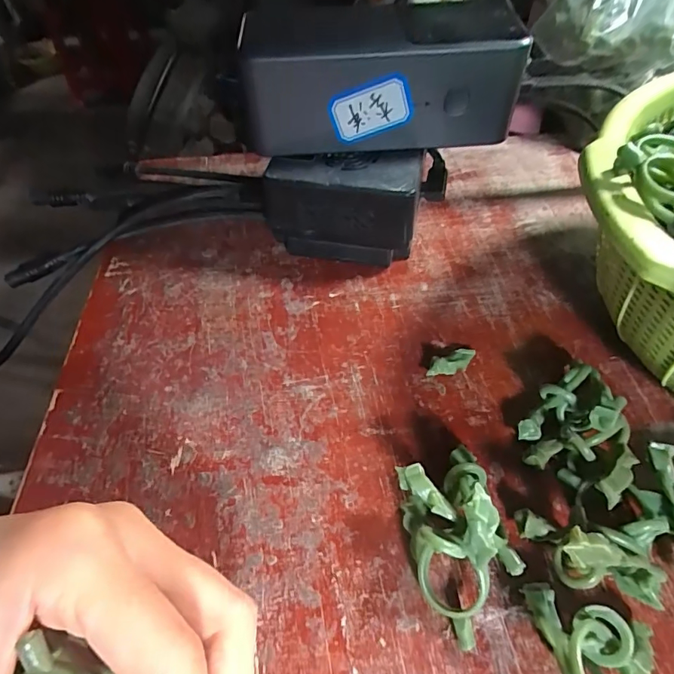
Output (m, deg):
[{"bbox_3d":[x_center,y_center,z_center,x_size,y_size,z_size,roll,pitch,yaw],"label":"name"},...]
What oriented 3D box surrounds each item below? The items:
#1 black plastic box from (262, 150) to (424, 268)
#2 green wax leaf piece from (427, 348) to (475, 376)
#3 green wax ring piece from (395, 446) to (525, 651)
[{"bbox_3d":[0.002,-0.067,0.245,0.077,0.051,0.029,2,52,5],"label":"black plastic box"},{"bbox_3d":[0.052,0.012,0.209,0.026,0.009,0.009,-28,56,-17],"label":"green wax leaf piece"},{"bbox_3d":[0.041,0.068,0.153,0.030,0.031,0.053,-12,53,-6],"label":"green wax ring piece"}]

